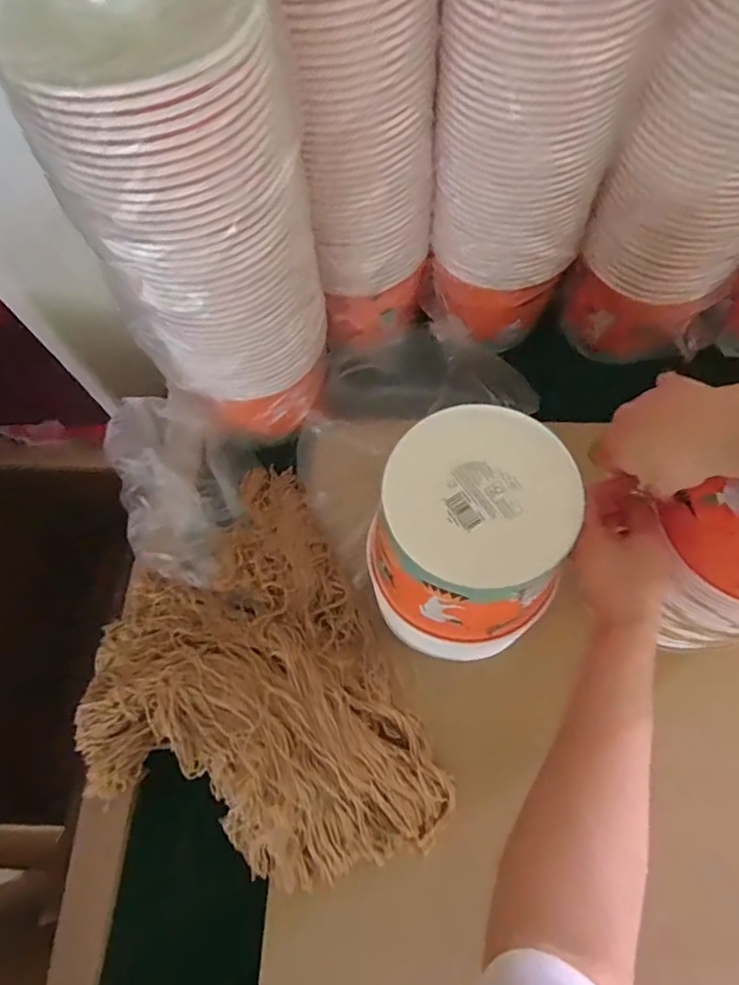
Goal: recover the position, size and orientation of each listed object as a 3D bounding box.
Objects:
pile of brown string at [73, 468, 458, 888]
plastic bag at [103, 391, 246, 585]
[{"bbox_3d":[-0.136,0.191,0.542,0.303,0.071,0.399,-26,68,-8],"label":"pile of brown string"},{"bbox_3d":[-0.210,-0.008,0.618,0.125,0.095,0.222,-21,68,-6],"label":"plastic bag"}]

